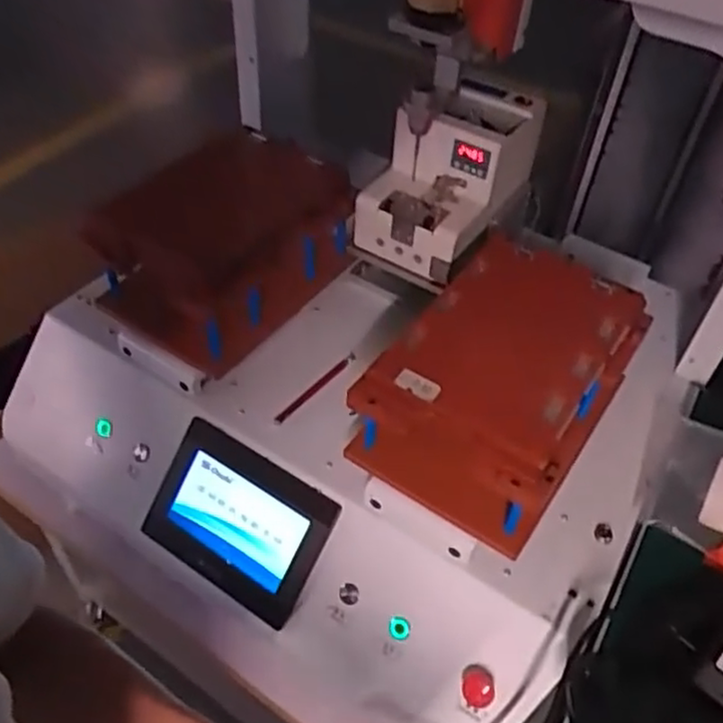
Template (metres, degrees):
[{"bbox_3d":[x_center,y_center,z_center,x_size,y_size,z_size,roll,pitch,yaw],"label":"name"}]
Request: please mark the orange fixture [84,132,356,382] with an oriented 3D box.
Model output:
[{"bbox_3d":[-0.151,-0.137,0.819,0.200,0.135,0.264,28,52,20],"label":"orange fixture"}]

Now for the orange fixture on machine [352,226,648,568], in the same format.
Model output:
[{"bbox_3d":[0.140,0.017,0.695,0.188,0.136,0.254,28,52,21],"label":"orange fixture on machine"}]

